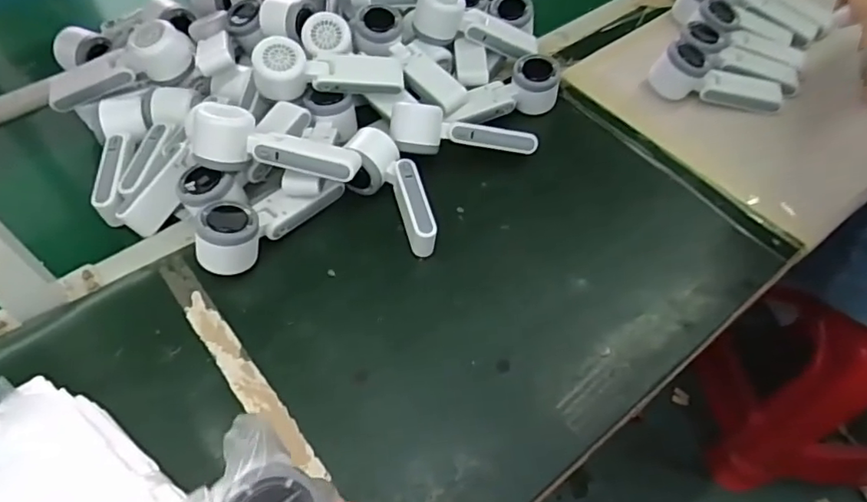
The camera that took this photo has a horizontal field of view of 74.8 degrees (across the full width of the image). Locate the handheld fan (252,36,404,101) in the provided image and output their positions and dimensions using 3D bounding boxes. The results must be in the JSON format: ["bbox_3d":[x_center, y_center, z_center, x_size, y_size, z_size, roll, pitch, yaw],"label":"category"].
[{"bbox_3d":[-0.120,-0.205,0.655,0.167,0.056,0.058,-2,54,-18],"label":"handheld fan"}]

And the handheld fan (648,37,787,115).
[{"bbox_3d":[0.362,-0.214,0.728,0.158,0.057,0.055,15,55,-8],"label":"handheld fan"}]

